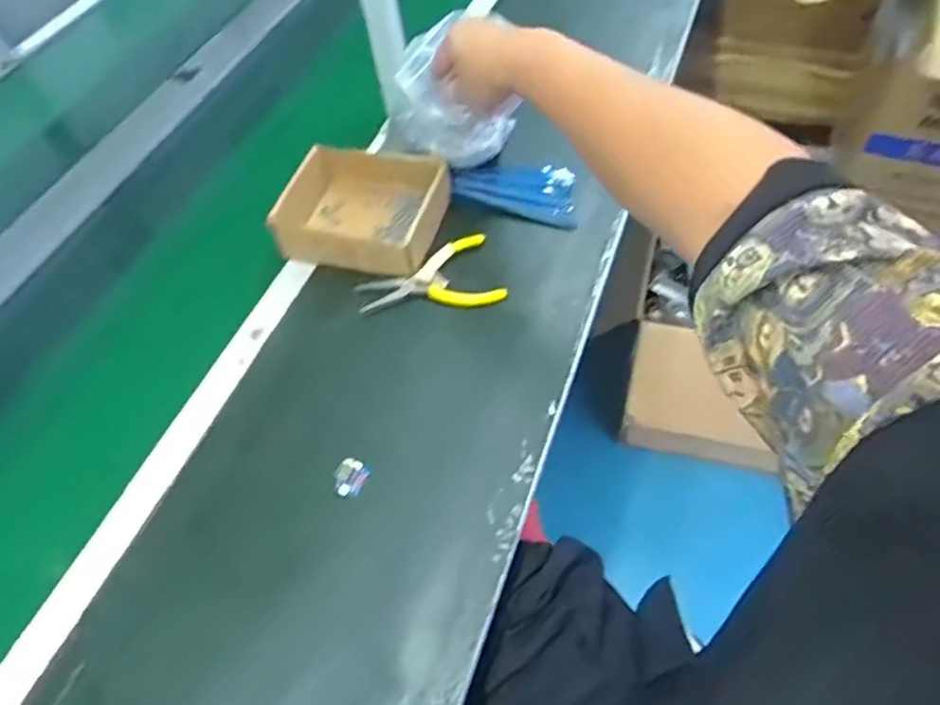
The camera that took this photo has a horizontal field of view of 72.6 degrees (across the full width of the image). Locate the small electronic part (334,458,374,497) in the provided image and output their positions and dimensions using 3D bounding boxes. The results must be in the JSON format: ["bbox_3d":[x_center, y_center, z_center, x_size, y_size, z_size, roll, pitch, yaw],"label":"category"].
[{"bbox_3d":[-0.103,0.108,0.551,0.025,0.008,0.033,17,58,16],"label":"small electronic part"}]

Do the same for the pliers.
[{"bbox_3d":[-0.044,-0.074,0.674,0.146,0.014,0.095,-16,55,-6],"label":"pliers"}]

